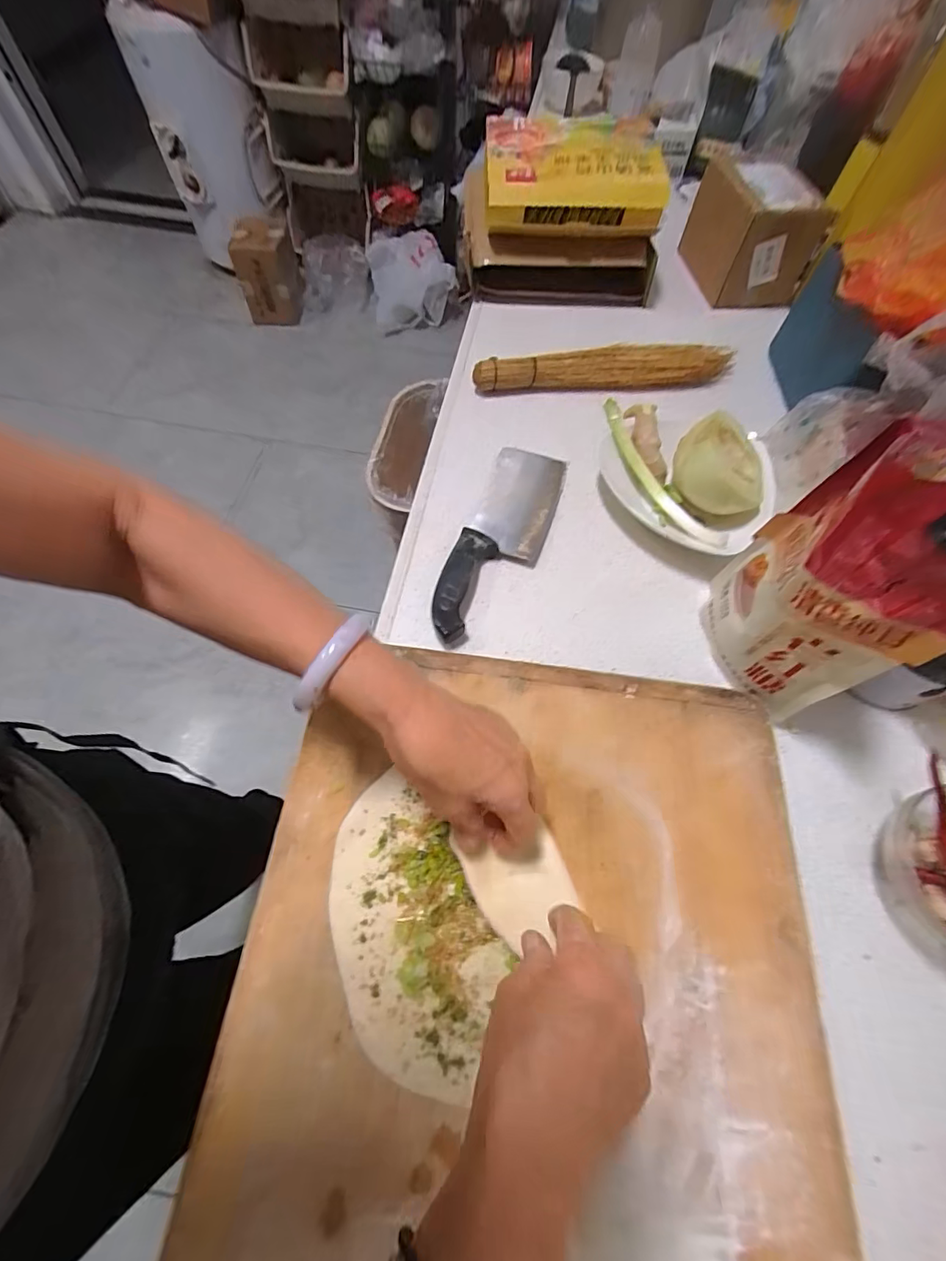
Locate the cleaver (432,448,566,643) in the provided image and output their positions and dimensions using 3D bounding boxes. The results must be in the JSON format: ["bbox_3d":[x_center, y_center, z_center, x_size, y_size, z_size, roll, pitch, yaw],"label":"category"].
[{"bbox_3d":[0.033,-0.106,0.507,0.082,0.019,0.265,18,62,8],"label":"cleaver"}]

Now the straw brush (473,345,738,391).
[{"bbox_3d":[0.176,-0.346,0.625,0.348,0.040,0.034,-5,64,-5],"label":"straw brush"}]

